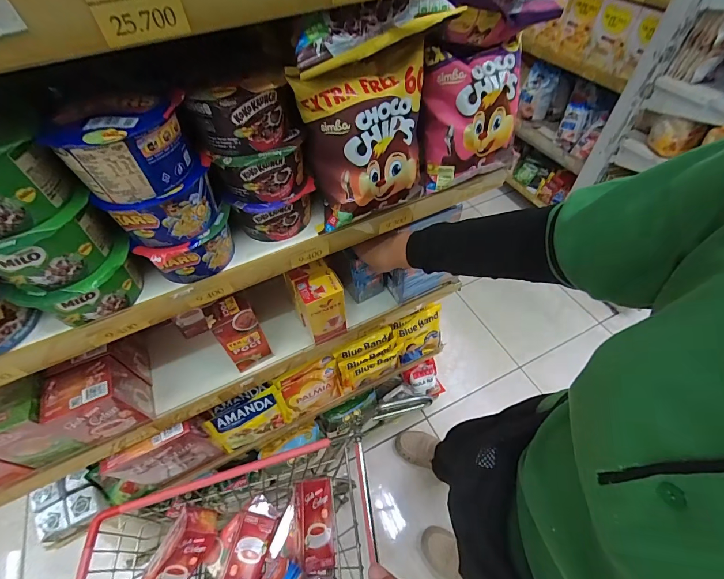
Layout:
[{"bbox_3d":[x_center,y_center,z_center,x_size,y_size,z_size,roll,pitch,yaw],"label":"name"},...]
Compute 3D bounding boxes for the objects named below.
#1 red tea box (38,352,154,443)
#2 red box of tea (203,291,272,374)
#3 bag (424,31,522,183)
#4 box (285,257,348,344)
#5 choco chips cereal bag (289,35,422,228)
[{"bbox_3d":[-0.376,0.161,0.511,0.084,0.110,0.072,-24,55,-16],"label":"red tea box"},{"bbox_3d":[-0.189,0.069,0.556,0.063,0.145,0.036,-27,56,-18],"label":"red box of tea"},{"bbox_3d":[0.136,-0.210,0.427,0.113,0.120,0.060,-27,56,-18],"label":"bag"},{"bbox_3d":[-0.069,0.025,0.585,0.068,0.139,0.062,-24,55,-16],"label":"box"},{"bbox_3d":[0.009,-0.164,0.381,0.136,0.162,0.064,-22,55,-14],"label":"choco chips cereal bag"}]

